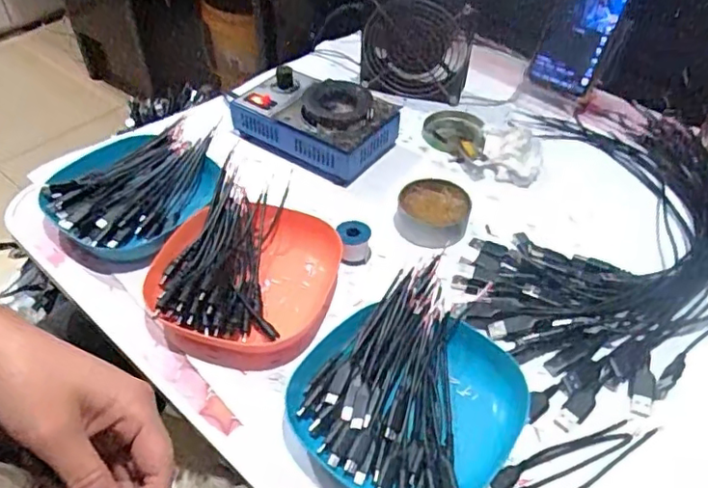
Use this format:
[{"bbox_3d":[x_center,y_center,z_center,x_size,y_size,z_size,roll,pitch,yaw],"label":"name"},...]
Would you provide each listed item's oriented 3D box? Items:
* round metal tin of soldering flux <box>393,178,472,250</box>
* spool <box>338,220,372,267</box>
[{"bbox_3d":[0.071,-0.028,0.535,0.064,0.020,0.072,11,47,11],"label":"round metal tin of soldering flux"},{"bbox_3d":[0.000,0.001,0.501,0.027,0.033,0.024,-1,46,0],"label":"spool"}]

